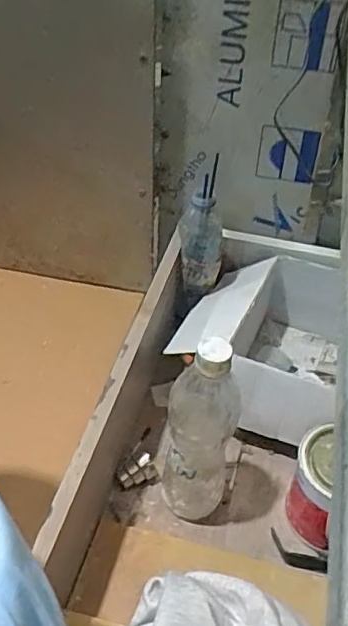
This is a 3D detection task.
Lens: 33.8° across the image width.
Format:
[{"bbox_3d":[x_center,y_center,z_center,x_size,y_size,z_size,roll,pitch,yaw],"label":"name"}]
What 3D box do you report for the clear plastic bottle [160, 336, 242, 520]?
[{"bbox_3d":[0.028,0.123,0.575,0.075,0.250,0.071,8,44,5],"label":"clear plastic bottle"}]

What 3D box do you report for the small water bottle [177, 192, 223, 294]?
[{"bbox_3d":[0.033,-0.084,0.761,0.052,0.143,0.050,1,44,-2],"label":"small water bottle"}]

